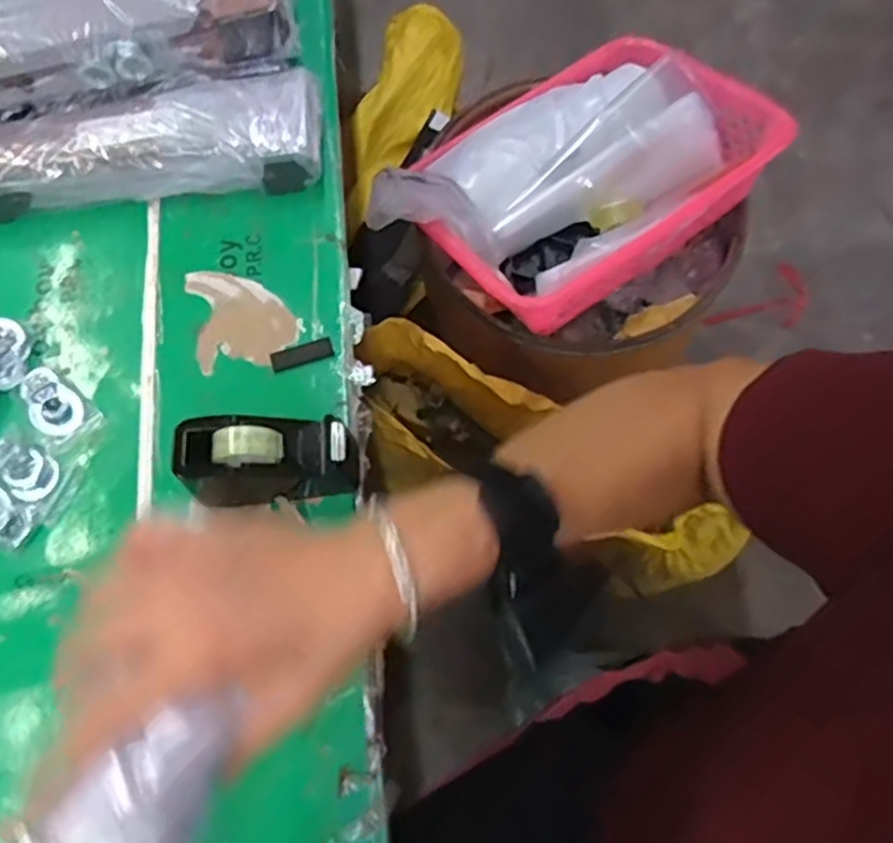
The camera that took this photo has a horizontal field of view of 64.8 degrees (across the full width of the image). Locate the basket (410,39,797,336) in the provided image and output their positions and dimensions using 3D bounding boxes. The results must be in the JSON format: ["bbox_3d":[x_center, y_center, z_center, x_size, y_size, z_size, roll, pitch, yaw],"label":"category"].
[{"bbox_3d":[0.144,-0.263,0.745,0.338,0.084,0.258,-38,73,-11],"label":"basket"}]

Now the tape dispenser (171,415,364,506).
[{"bbox_3d":[-0.123,0.025,0.484,0.116,0.068,0.048,-7,69,-1],"label":"tape dispenser"}]

